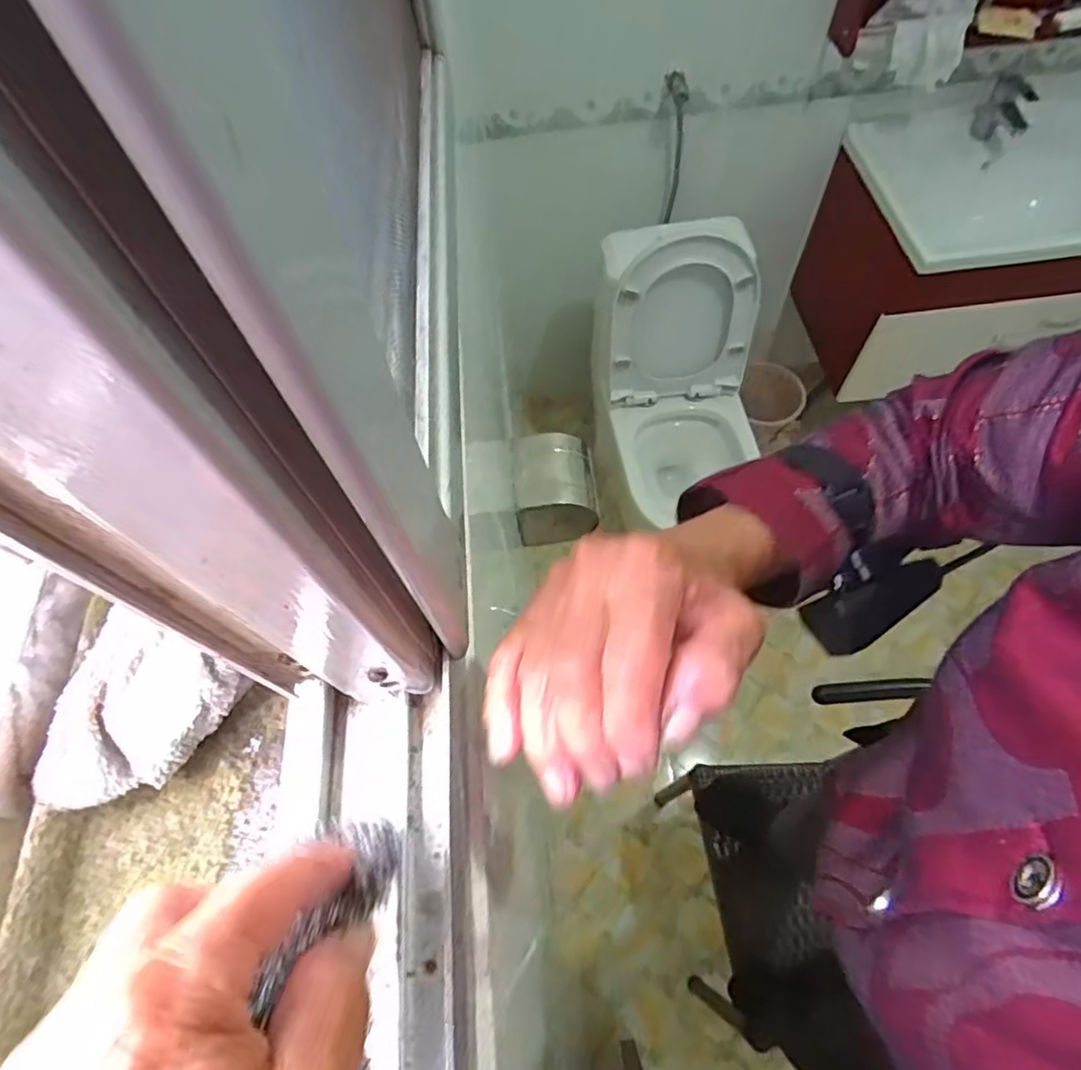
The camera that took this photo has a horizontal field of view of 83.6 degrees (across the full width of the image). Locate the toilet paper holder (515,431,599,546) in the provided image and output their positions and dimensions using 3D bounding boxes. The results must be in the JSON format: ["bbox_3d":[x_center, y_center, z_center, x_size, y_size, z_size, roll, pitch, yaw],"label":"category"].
[{"bbox_3d":[0.021,-0.074,0.923,0.115,0.121,0.123,-7,63,-1],"label":"toilet paper holder"}]

